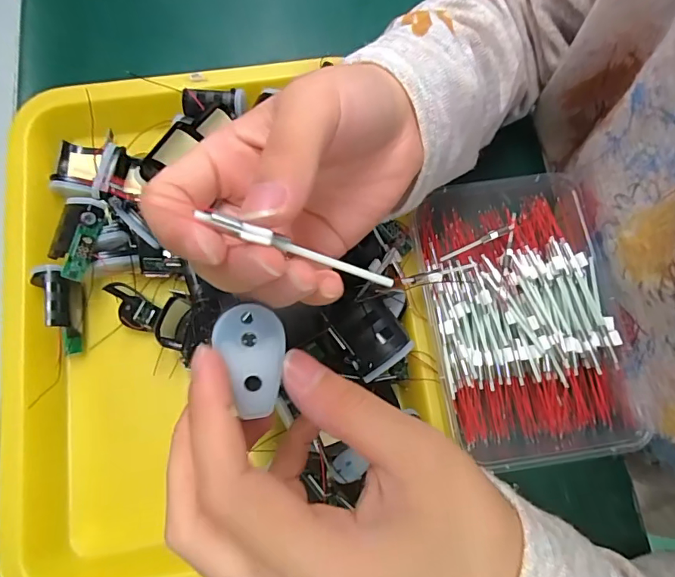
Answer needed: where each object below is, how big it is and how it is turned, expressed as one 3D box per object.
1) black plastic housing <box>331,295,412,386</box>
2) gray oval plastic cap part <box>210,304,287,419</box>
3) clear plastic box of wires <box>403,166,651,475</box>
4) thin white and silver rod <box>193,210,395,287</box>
[{"bbox_3d":[0.018,0.027,0.266,0.033,0.035,0.042,-31,78,-9],"label":"black plastic housing"},{"bbox_3d":[-0.027,0.022,0.143,0.021,0.009,0.033,-7,76,-3],"label":"gray oval plastic cap part"},{"bbox_3d":[0.110,0.015,0.285,0.106,0.044,0.168,-7,76,-3],"label":"clear plastic box of wires"},{"bbox_3d":[-0.009,-0.011,0.131,0.056,0.008,0.004,19,75,-16],"label":"thin white and silver rod"}]

